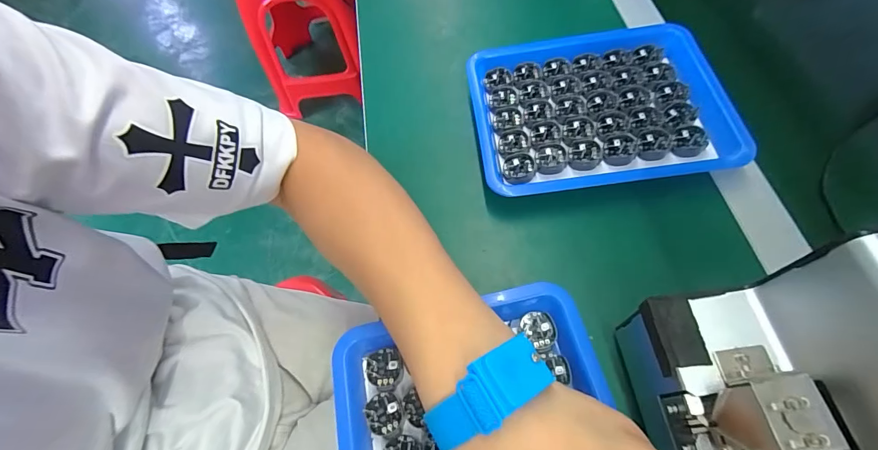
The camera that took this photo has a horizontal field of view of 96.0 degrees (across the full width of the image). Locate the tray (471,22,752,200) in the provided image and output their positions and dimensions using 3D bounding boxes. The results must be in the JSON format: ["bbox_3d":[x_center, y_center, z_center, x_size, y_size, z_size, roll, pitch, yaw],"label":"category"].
[{"bbox_3d":[0.140,-0.103,0.364,0.215,0.036,0.170,-7,64,1],"label":"tray"}]

